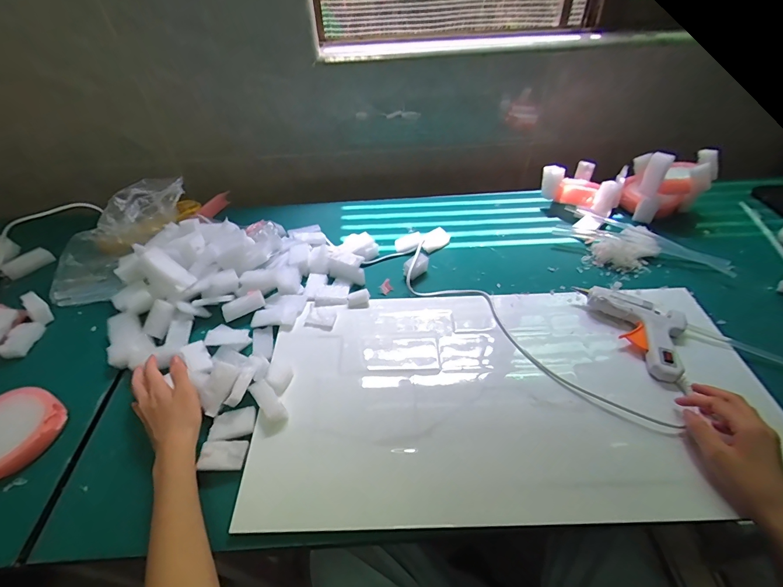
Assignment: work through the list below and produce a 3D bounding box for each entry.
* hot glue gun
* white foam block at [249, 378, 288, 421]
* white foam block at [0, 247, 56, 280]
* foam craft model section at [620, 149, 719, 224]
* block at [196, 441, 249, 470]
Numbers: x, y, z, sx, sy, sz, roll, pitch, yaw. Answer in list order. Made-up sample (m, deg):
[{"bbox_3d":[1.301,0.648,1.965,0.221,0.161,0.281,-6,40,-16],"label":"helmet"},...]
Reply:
[{"bbox_3d":[0.310,0.044,0.494,0.137,0.040,0.117,24,50,21],"label":"hot glue gun"},{"bbox_3d":[-0.144,0.127,0.434,0.023,0.021,0.058,-32,54,-27],"label":"white foam block"},{"bbox_3d":[-0.621,-0.052,0.635,0.020,0.028,0.068,25,52,24],"label":"white foam block"},{"bbox_3d":[0.516,-0.210,0.706,0.131,0.132,0.151,28,52,25],"label":"foam craft model section"},{"bbox_3d":[-0.183,0.175,0.402,0.047,0.006,0.029,-1,46,-1],"label":"block"}]

